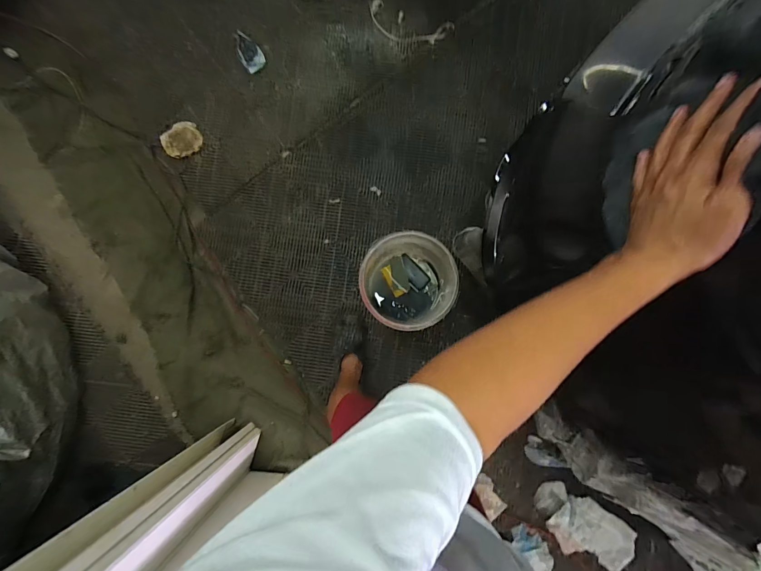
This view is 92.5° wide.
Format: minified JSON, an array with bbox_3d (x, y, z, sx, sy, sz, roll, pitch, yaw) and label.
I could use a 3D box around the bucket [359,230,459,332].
[{"bbox_3d":[0.091,-0.007,1.245,0.292,0.295,0.292,0,86,1],"label":"bucket"}]

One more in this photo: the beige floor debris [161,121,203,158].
[{"bbox_3d":[-0.804,-0.589,1.478,0.136,0.032,0.152,40,88,3],"label":"beige floor debris"}]

